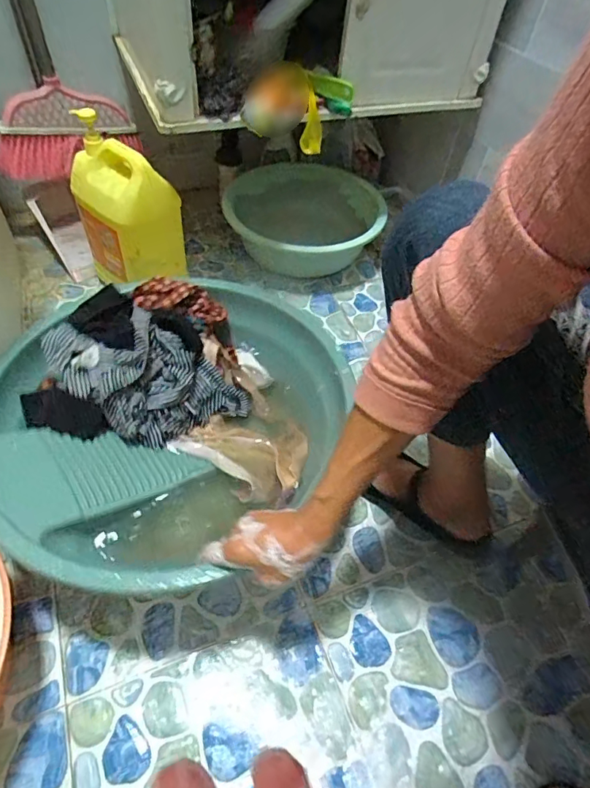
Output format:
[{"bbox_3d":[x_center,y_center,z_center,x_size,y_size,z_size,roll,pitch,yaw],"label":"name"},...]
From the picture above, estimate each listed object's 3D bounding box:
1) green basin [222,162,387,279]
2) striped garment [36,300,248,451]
[{"bbox_3d":[0.027,-0.392,1.077,0.330,0.119,0.329,3,50,-3],"label":"green basin"},{"bbox_3d":[-0.209,-0.033,0.674,0.205,0.109,0.181,-32,60,-28],"label":"striped garment"}]

